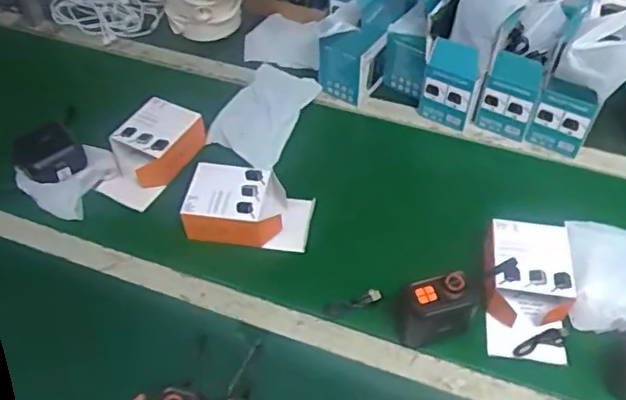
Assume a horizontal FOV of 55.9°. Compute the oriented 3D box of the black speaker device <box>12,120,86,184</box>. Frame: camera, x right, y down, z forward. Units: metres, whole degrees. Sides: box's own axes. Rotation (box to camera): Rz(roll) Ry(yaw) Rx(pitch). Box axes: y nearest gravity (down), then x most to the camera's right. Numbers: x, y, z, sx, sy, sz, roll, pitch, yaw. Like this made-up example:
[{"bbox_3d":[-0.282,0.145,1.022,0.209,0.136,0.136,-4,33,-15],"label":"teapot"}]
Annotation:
[{"bbox_3d":[-0.429,-0.069,0.955,0.113,0.053,0.090,36,60,29],"label":"black speaker device"}]

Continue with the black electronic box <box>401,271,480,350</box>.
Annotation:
[{"bbox_3d":[0.154,0.135,0.718,0.090,0.088,0.046,-8,49,-4],"label":"black electronic box"}]

